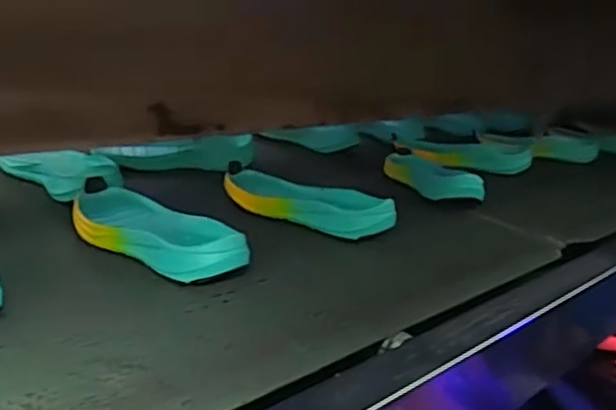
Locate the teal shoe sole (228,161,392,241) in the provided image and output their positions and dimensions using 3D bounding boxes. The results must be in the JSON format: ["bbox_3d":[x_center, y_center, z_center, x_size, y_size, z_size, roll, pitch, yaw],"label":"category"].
[{"bbox_3d":[-0.014,-0.009,0.768,0.234,0.038,0.080,21,23,36],"label":"teal shoe sole"}]

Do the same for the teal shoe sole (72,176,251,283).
[{"bbox_3d":[-0.154,0.019,0.635,0.226,0.038,0.090,23,24,38],"label":"teal shoe sole"}]

